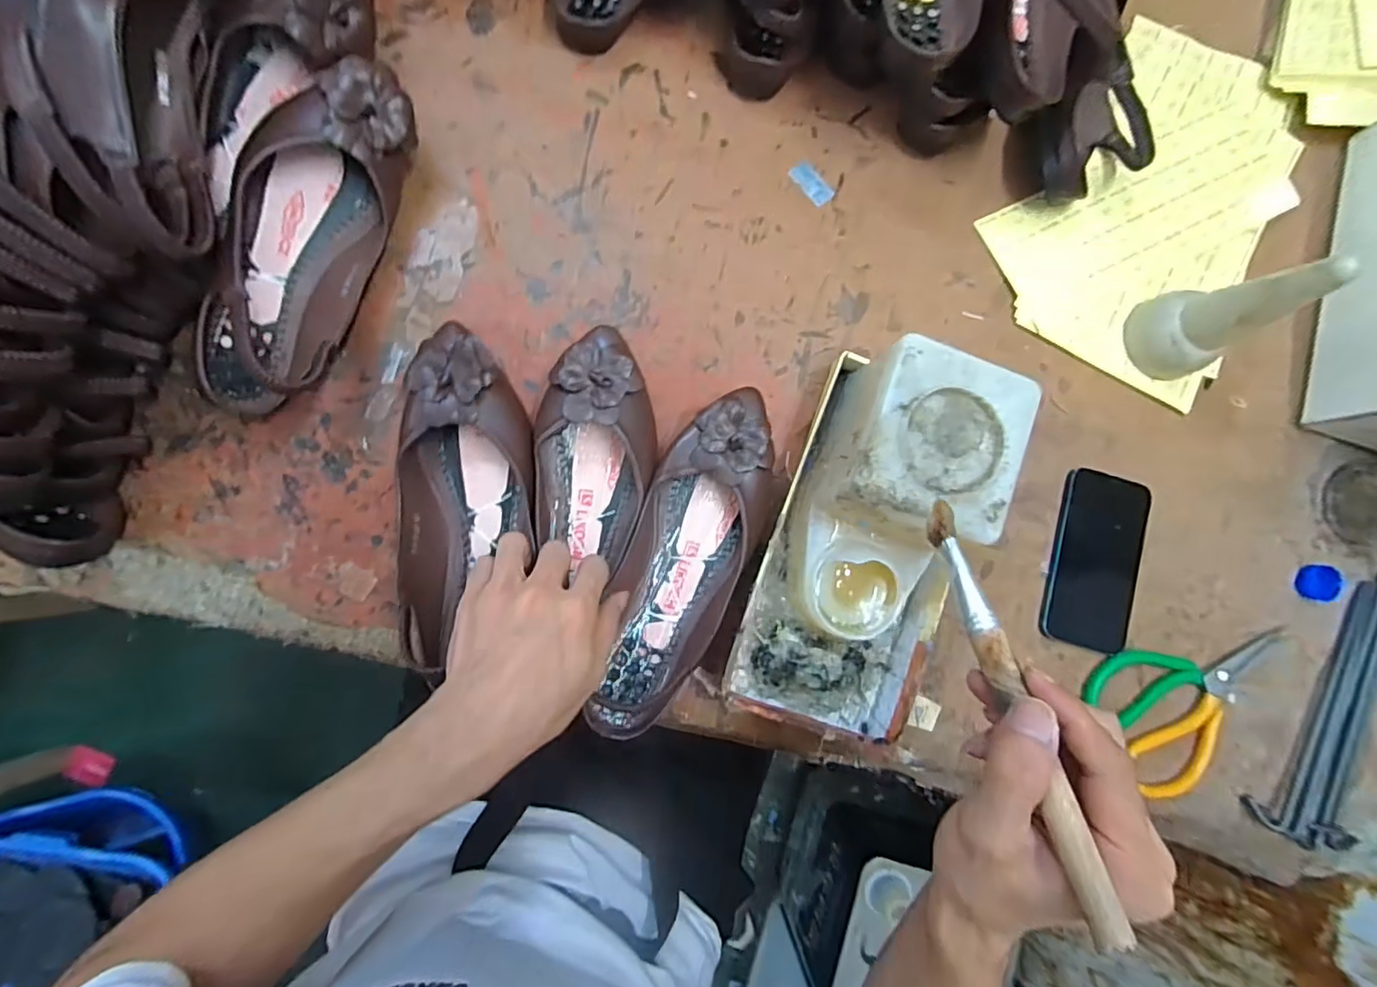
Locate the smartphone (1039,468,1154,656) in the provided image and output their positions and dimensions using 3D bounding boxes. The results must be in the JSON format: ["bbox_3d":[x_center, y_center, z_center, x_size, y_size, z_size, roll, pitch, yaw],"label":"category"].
[{"bbox_3d":[0.335,0.055,0.485,0.074,0.010,0.140,14,83,-2],"label":"smartphone"}]

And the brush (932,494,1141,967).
[{"bbox_3d":[0.142,0.087,0.263,0.014,0.010,0.184,-8,60,-5],"label":"brush"}]

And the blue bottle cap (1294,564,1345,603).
[{"bbox_3d":[0.532,0.075,0.500,0.035,0.011,0.030,0,84,-4],"label":"blue bottle cap"}]

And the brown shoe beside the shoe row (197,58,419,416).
[{"bbox_3d":[-0.277,-0.180,0.426,0.077,0.075,0.247,19,83,-2],"label":"brown shoe beside the shoe row"}]

